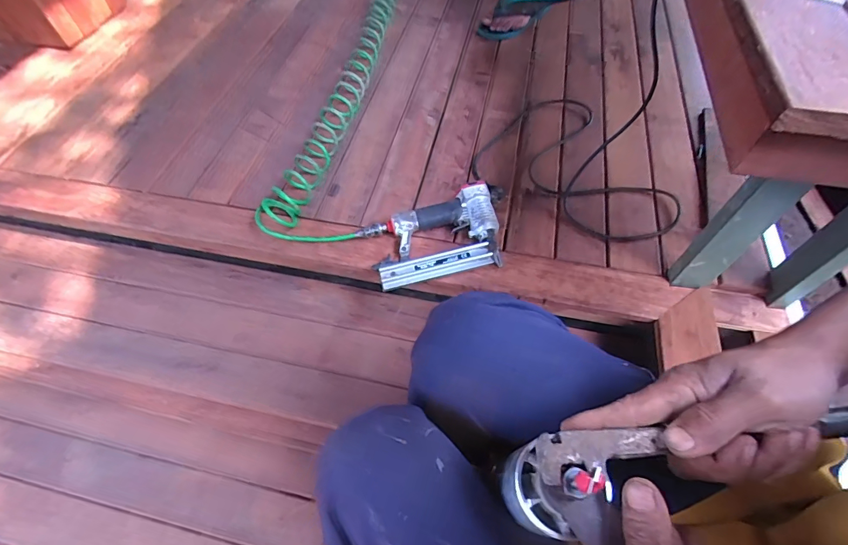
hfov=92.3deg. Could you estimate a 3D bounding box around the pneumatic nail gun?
[{"bbox_3d":[0.034,-0.070,0.739,0.282,0.059,0.159,-14,60,-8],"label":"pneumatic nail gun"}]

